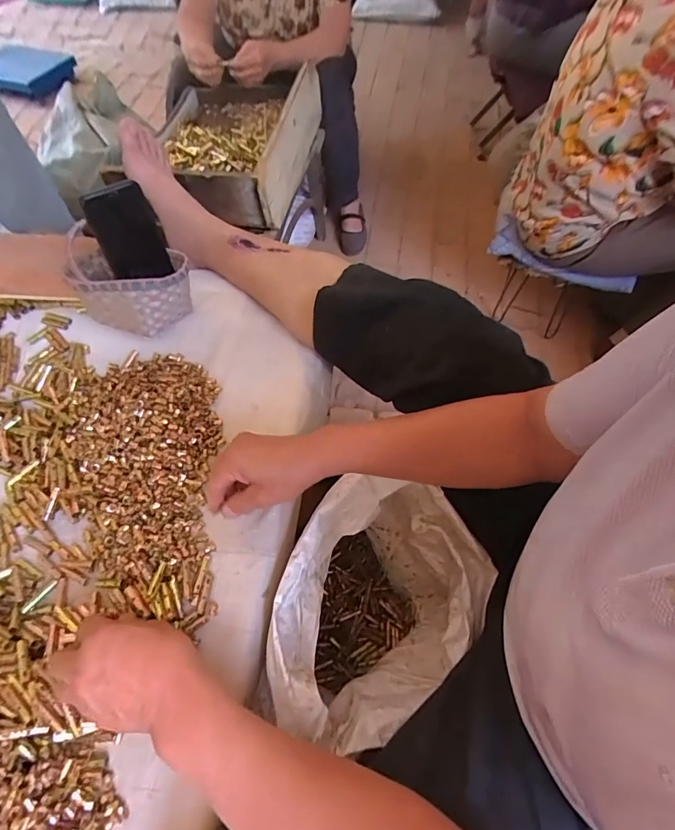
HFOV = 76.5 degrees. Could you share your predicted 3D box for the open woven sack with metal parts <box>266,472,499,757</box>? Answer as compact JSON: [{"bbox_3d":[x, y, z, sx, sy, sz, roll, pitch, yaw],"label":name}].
[{"bbox_3d":[0.048,0.282,0.621,0.214,0.394,0.277,33,66,17],"label":"open woven sack with metal parts"}]

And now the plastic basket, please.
[{"bbox_3d":[-0.271,-0.177,0.579,0.139,0.149,0.090,-37,67,-19],"label":"plastic basket"}]

